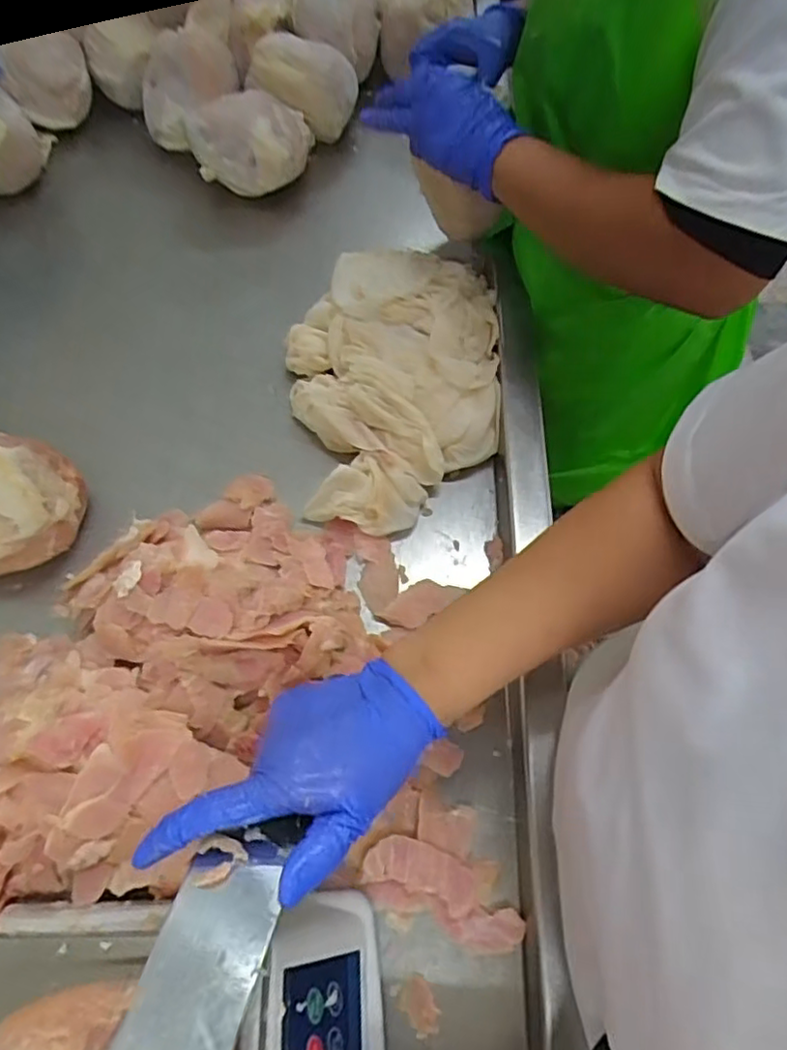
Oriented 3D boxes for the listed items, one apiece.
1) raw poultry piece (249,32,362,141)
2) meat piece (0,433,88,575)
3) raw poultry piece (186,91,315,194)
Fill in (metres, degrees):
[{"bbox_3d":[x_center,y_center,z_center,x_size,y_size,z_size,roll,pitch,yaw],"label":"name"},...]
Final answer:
[{"bbox_3d":[-0.122,-0.589,0.858,0.144,0.081,0.063,19,64,7],"label":"raw poultry piece"},{"bbox_3d":[-0.347,-0.012,0.571,0.121,0.084,0.114,1,63,-2],"label":"meat piece"},{"bbox_3d":[-0.178,-0.474,0.808,0.149,0.095,0.081,-9,64,-6],"label":"raw poultry piece"}]

